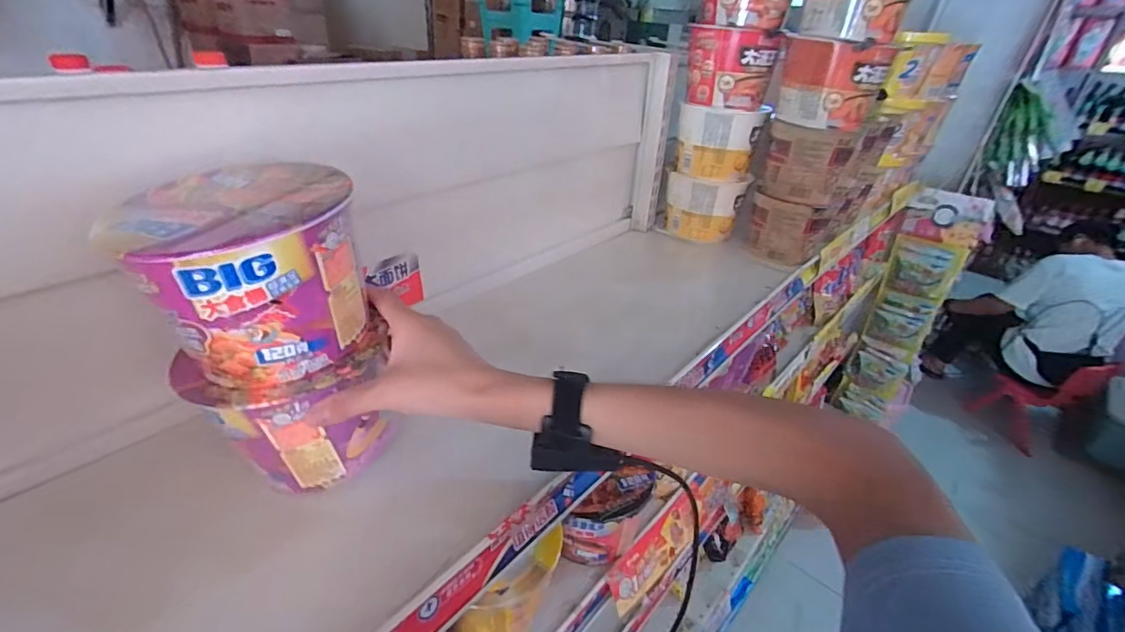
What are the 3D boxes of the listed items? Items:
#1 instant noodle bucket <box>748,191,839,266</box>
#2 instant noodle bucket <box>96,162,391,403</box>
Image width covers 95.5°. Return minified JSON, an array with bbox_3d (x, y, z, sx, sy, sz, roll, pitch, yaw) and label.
[{"bbox_3d":[0.365,-0.148,0.820,0.114,0.096,0.126,21,36,25],"label":"instant noodle bucket"},{"bbox_3d":[-0.197,-0.027,0.359,0.115,0.115,0.133,-10,35,-21],"label":"instant noodle bucket"}]

